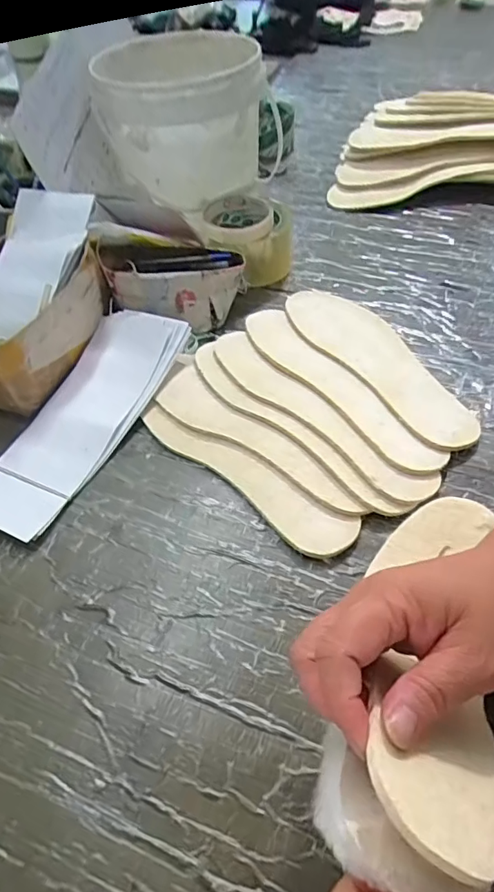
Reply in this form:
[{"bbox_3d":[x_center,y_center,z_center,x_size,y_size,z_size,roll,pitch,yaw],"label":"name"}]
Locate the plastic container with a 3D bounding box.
[{"bbox_3d":[-0.081,-0.399,0.632,0.188,0.158,0.197,-10,50,-3],"label":"plastic container"}]

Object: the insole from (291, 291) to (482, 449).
[{"bbox_3d":[0.134,-0.093,0.519,0.093,0.007,0.266,-21,53,-25],"label":"insole"}]

